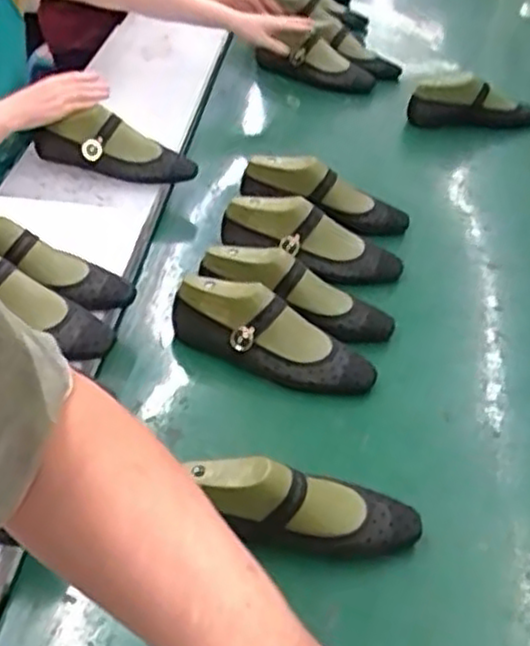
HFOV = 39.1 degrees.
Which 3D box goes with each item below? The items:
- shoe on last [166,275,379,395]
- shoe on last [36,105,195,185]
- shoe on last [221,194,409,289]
[{"bbox_3d":[0.010,0.013,0.994,0.277,0.101,0.098,23,45,21],"label":"shoe on last"},{"bbox_3d":[-0.260,-0.303,1.274,0.266,0.090,0.075,13,42,11],"label":"shoe on last"},{"bbox_3d":[0.075,-0.123,1.167,0.290,0.090,0.094,20,42,-1],"label":"shoe on last"}]

